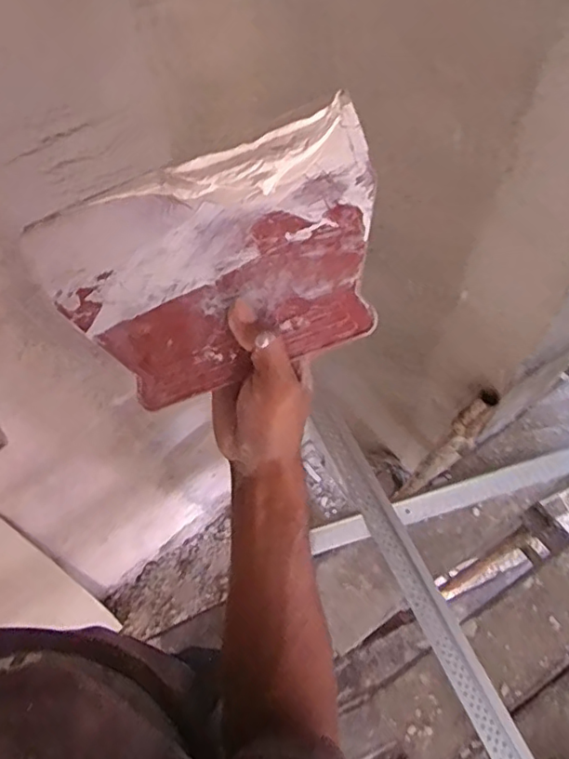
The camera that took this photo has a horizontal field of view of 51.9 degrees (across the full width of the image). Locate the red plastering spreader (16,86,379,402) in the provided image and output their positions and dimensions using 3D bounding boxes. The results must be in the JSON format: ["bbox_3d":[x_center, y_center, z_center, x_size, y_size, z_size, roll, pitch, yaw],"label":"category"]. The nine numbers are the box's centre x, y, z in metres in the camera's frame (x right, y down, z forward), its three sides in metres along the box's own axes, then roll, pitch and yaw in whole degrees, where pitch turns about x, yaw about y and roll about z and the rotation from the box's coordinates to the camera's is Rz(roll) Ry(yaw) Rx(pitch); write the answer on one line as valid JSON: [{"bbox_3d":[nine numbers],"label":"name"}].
[{"bbox_3d":[-0.041,-0.068,0.369,0.213,0.010,0.137,-20,99,9],"label":"red plastering spreader"}]

